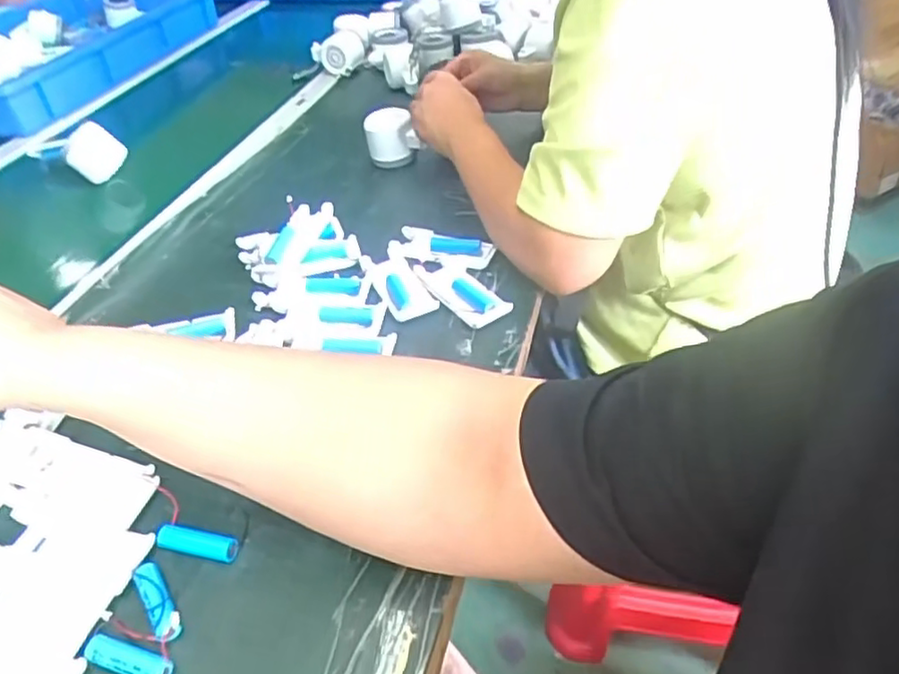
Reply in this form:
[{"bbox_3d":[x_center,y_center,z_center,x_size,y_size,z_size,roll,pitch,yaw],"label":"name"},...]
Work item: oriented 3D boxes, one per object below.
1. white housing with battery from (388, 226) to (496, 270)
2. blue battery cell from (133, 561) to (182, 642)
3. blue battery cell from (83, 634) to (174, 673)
[{"bbox_3d":[-0.008,-0.090,0.663,0.102,0.014,0.055,7,41,9],"label":"white housing with battery"},{"bbox_3d":[-0.173,0.152,0.393,0.014,0.012,0.055,-27,47,-27],"label":"blue battery cell"},{"bbox_3d":[-0.177,0.179,0.367,0.053,0.013,0.014,10,42,13],"label":"blue battery cell"}]

